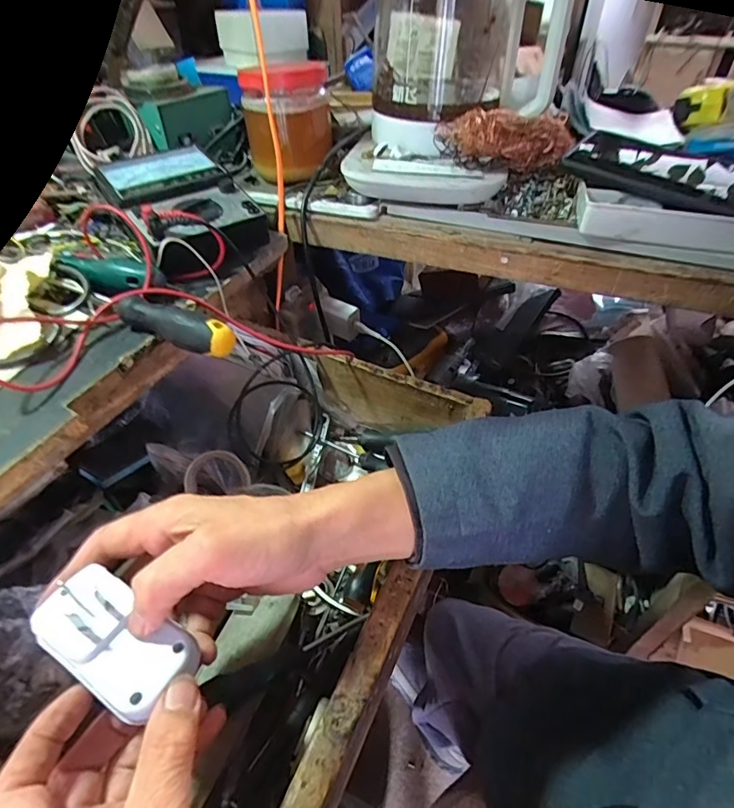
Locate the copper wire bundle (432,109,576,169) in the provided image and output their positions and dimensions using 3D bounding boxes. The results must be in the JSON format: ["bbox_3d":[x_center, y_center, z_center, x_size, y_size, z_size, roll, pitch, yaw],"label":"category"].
[{"bbox_3d":[0.141,-0.260,0.457,0.136,0.046,0.043,-4,44,-4],"label":"copper wire bundle"}]

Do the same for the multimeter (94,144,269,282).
[{"bbox_3d":[-0.176,-0.187,0.452,0.111,0.048,0.185,-27,52,-24],"label":"multimeter"}]

